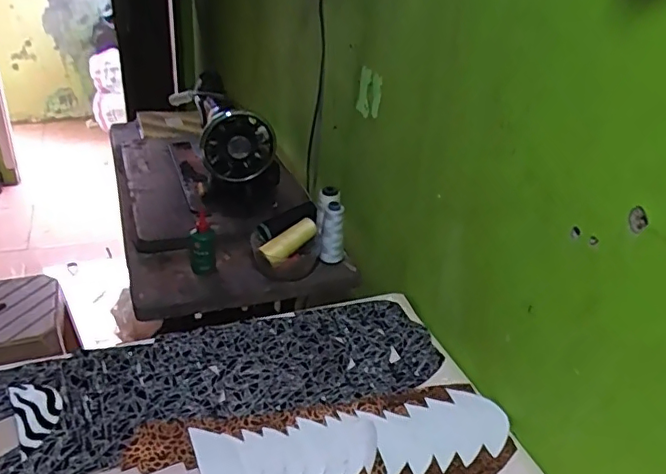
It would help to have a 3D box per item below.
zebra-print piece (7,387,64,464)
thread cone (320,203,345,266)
[{"bbox_3d":[-0.348,0.206,0.668,0.050,0.009,0.103,-14,36,-30],"label":"zebra-print piece"},{"bbox_3d":[0.000,-0.004,1.020,0.044,0.104,0.051,7,30,3],"label":"thread cone"}]

